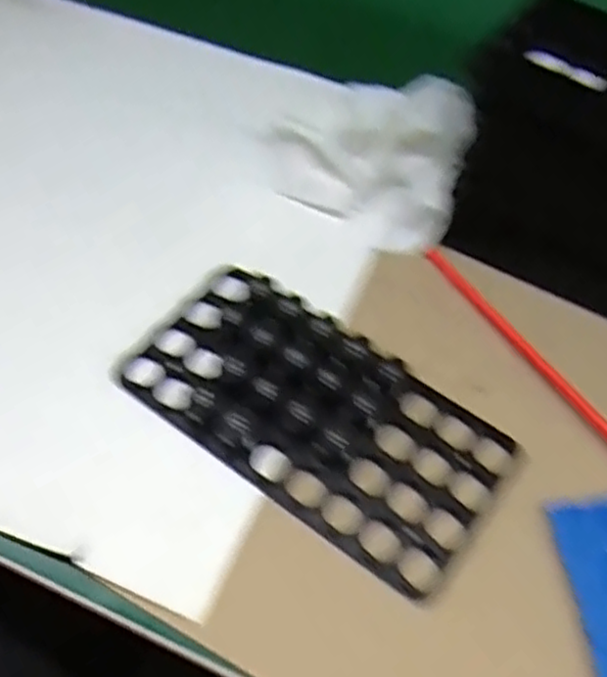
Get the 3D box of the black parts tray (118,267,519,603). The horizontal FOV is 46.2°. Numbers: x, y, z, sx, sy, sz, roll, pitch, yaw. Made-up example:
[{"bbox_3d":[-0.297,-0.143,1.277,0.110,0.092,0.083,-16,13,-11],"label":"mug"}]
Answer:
[{"bbox_3d":[0.006,0.036,0.365,0.192,0.022,0.095,32,60,17],"label":"black parts tray"}]

